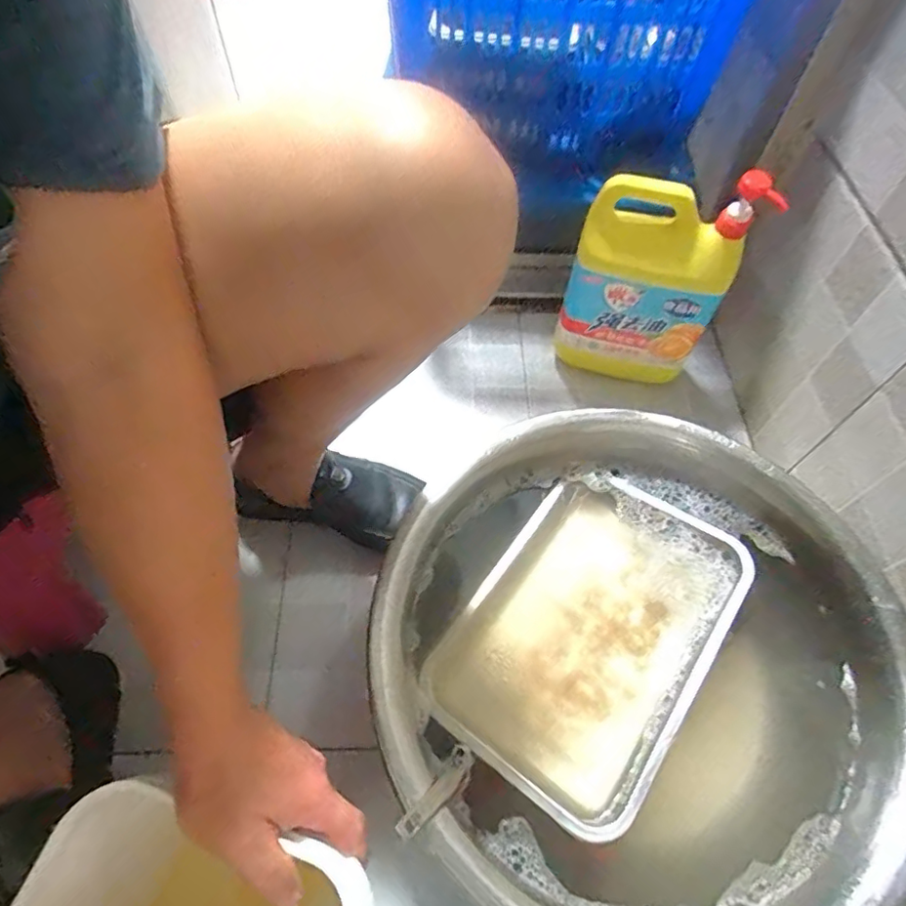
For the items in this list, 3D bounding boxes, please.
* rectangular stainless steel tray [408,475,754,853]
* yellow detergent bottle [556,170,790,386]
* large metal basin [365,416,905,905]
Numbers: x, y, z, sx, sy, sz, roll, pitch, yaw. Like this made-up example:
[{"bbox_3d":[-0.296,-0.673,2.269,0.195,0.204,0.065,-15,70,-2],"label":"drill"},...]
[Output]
[{"bbox_3d":[0.130,0.167,0.545,0.213,0.046,0.308,34,63,17],"label":"rectangular stainless steel tray"},{"bbox_3d":[0.227,-0.193,0.695,0.179,0.277,0.084,4,58,1],"label":"yellow detergent bottle"},{"bbox_3d":[0.162,0.191,0.537,0.440,0.148,0.421,1,58,-1],"label":"large metal basin"}]

